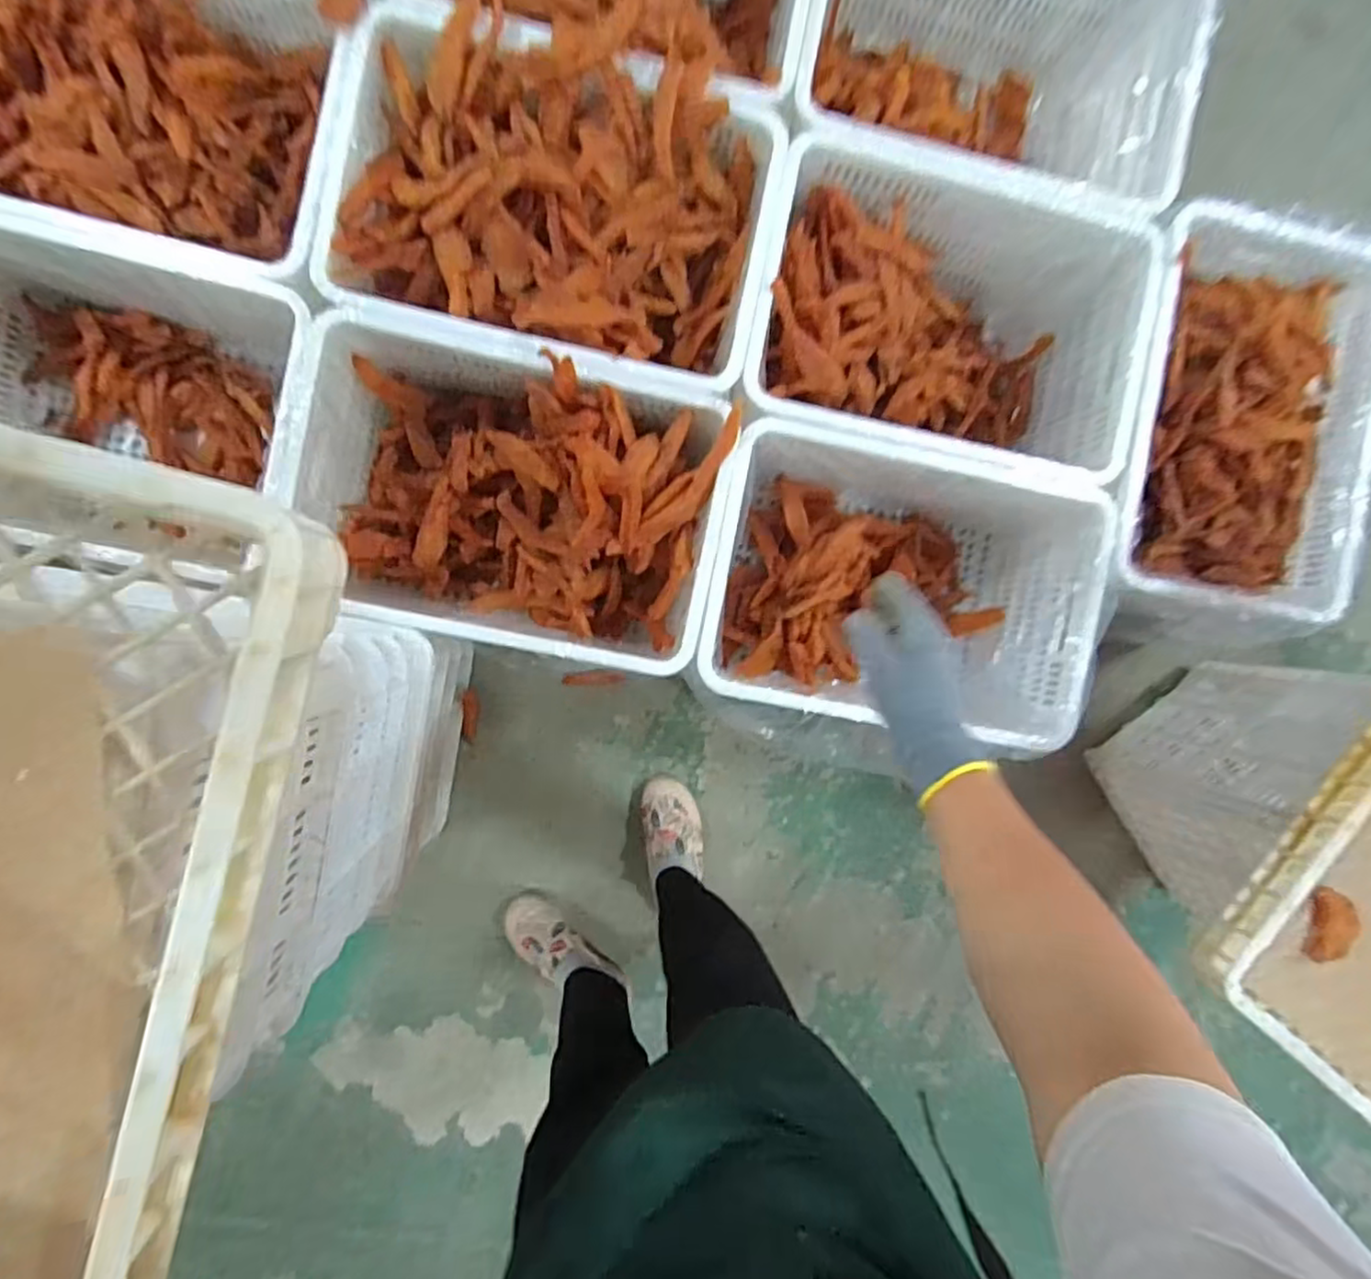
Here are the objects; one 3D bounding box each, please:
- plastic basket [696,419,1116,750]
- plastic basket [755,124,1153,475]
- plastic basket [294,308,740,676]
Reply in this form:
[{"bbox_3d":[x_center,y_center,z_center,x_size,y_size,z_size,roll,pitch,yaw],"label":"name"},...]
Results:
[{"bbox_3d":[0.288,-0.080,1.046,0.528,0.284,0.366,8,93,-7],"label":"plastic basket"},{"bbox_3d":[0.356,-0.438,1.028,0.535,0.235,0.364,9,93,-7],"label":"plastic basket"},{"bbox_3d":[-0.229,-0.171,0.982,0.515,0.294,0.388,11,93,-7],"label":"plastic basket"}]

